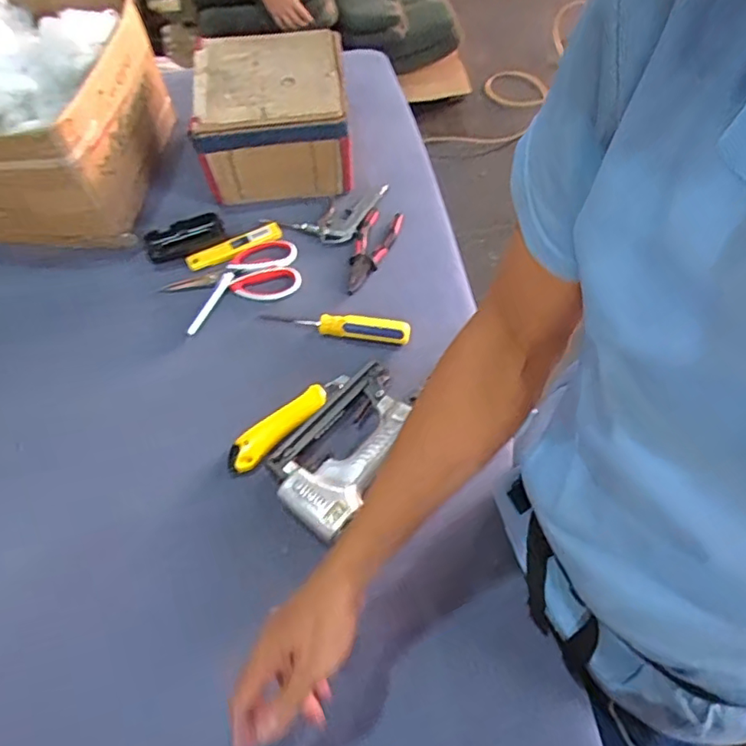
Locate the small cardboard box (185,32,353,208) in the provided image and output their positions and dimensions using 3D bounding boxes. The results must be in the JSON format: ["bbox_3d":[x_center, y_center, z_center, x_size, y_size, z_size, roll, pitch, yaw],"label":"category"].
[{"bbox_3d":[-0.145,-0.371,0.835,0.208,0.150,0.203,-5,59,-1],"label":"small cardboard box"}]

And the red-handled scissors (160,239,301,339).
[{"bbox_3d":[-0.181,-0.124,0.755,0.176,0.008,0.096,-26,61,-13],"label":"red-handled scissors"}]

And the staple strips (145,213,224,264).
[{"bbox_3d":[-0.266,-0.192,0.796,0.105,0.023,0.055,-26,61,-12],"label":"staple strips"}]

